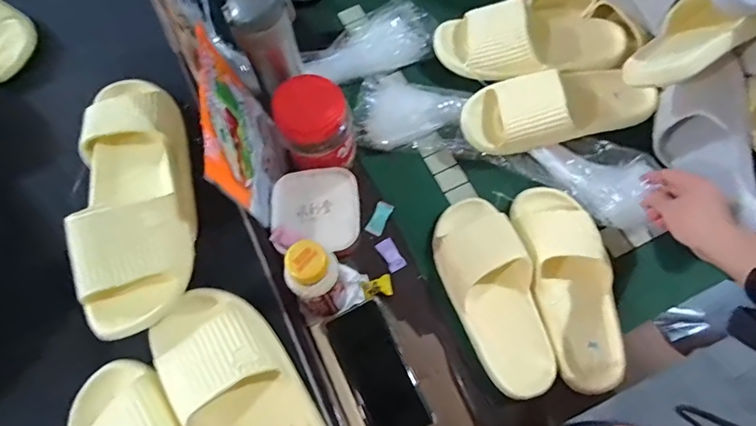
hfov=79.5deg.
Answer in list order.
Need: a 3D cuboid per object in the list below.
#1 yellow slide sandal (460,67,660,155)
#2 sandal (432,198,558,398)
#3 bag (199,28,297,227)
[{"bbox_3d":[0.244,-0.145,0.629,0.256,0.076,0.101,-15,70,-3],"label":"yellow slide sandal"},{"bbox_3d":[0.141,0.094,0.559,0.099,0.053,0.243,-17,70,-4],"label":"sandal"},{"bbox_3d":[-0.158,-0.094,0.527,0.047,0.224,0.186,-10,69,-1],"label":"bag"}]

